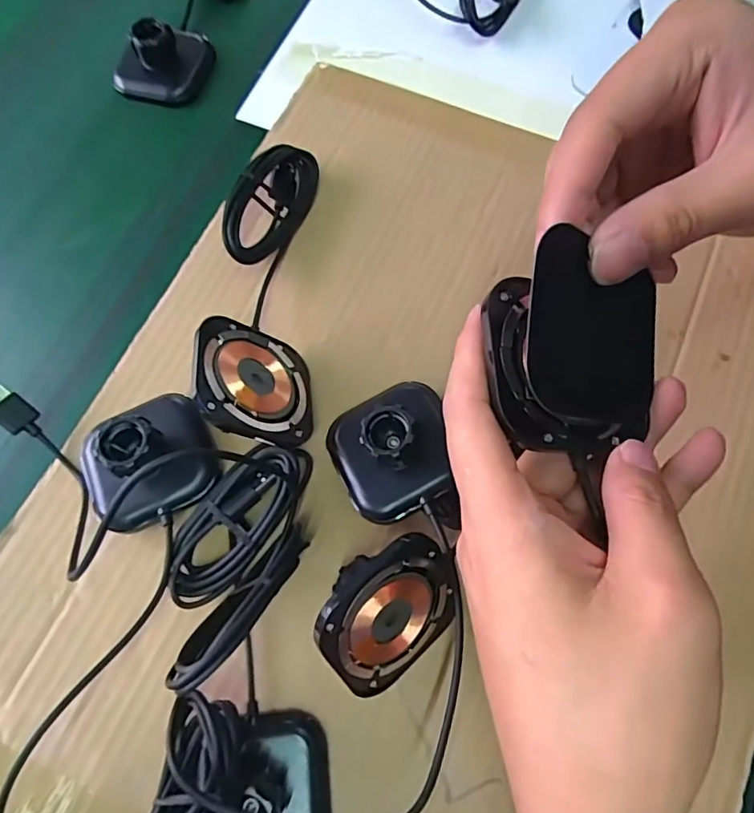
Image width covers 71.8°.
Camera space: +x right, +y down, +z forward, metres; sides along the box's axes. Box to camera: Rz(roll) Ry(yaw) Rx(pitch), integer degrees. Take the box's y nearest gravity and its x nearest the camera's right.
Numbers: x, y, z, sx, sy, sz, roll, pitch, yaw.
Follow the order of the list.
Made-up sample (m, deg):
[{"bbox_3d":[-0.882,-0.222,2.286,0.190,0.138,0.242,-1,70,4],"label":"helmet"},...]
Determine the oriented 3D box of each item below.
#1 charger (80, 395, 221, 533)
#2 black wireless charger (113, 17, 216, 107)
[{"bbox_3d":[-0.108,0.023,0.240,0.058,0.033,0.057,-23,73,-7],"label":"charger"},{"bbox_3d":[-0.143,-0.233,0.343,0.052,0.032,0.058,14,72,6],"label":"black wireless charger"}]

